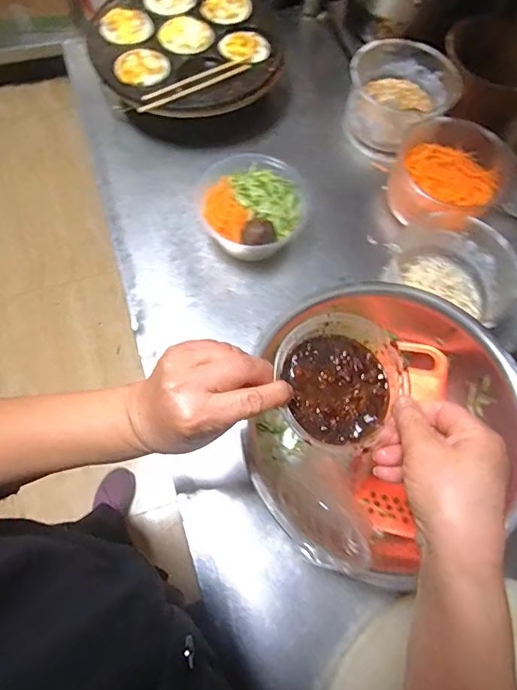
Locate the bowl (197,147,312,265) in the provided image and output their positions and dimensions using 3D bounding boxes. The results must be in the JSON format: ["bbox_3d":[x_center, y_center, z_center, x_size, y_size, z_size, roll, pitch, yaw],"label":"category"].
[{"bbox_3d":[-0.006,-0.202,0.692,0.156,0.101,0.157,1,68,-3],"label":"bowl"}]

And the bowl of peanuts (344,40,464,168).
[{"bbox_3d":[0.242,-0.426,0.793,0.178,0.100,0.175,1,68,-3],"label":"bowl of peanuts"}]

